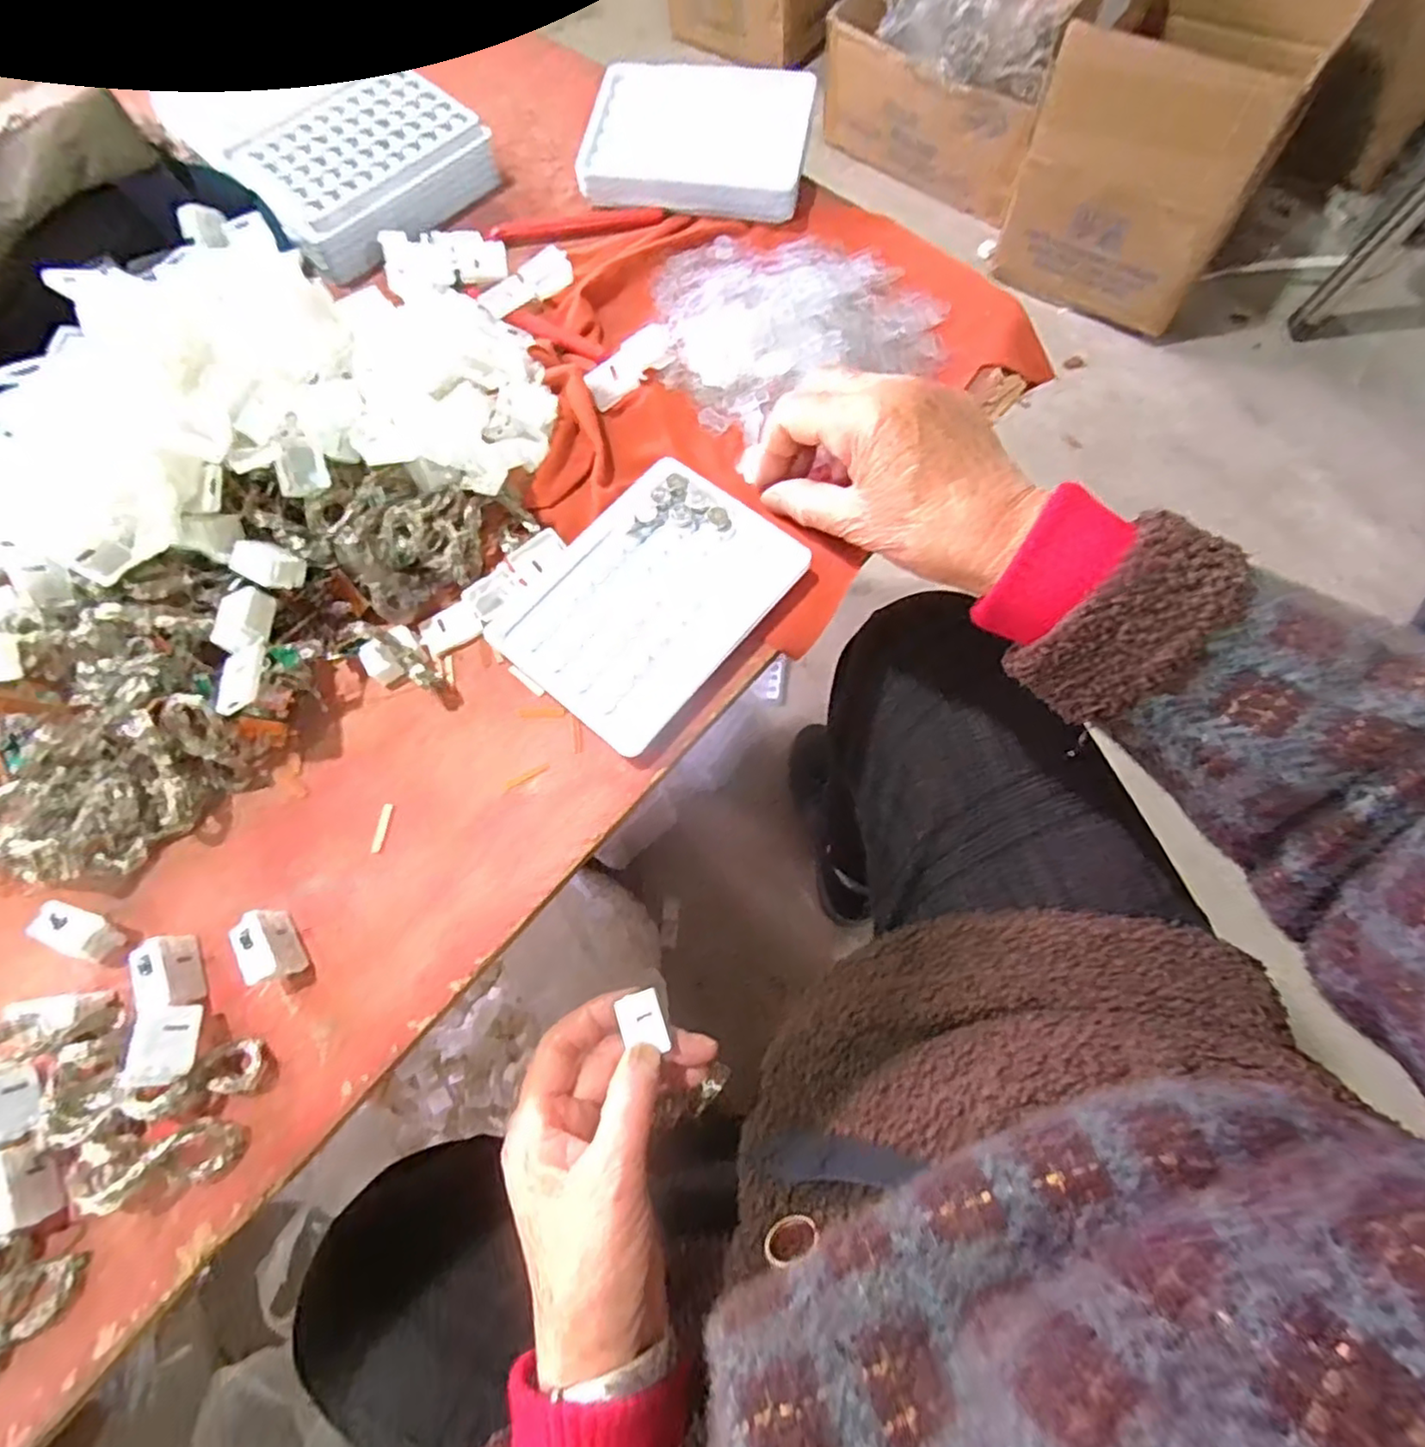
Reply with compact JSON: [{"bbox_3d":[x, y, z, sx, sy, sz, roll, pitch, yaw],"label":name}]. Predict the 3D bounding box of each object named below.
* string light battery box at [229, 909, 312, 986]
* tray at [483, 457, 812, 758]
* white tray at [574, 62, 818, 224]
[{"bbox_3d":[-0.183,0.091,0.278,0.016,0.019,0.028,-27,73,-7],"label":"string light battery box"},{"bbox_3d":[-0.030,-0.062,0.322,0.096,0.010,0.131,39,77,13],"label":"tray"},{"bbox_3d":[-0.008,-0.362,0.416,0.133,0.020,0.103,10,73,6],"label":"white tray"}]

